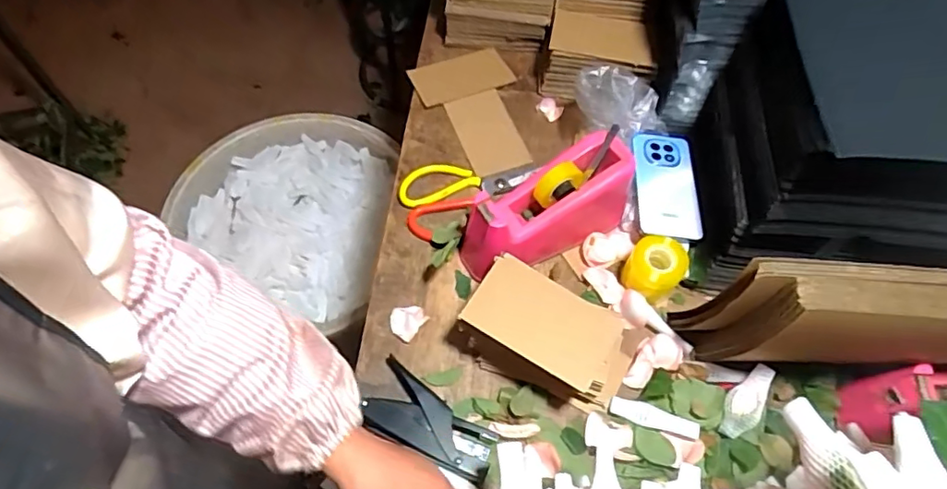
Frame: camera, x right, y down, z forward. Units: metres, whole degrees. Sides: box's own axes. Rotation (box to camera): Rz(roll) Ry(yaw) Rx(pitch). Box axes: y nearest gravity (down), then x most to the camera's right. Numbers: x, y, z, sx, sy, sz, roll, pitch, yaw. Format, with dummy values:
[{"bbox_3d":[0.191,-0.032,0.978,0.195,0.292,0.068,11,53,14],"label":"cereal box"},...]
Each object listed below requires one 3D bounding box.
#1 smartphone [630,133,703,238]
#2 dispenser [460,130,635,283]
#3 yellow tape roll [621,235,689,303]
[{"bbox_3d":[0.235,-0.074,0.699,0.074,0.014,0.148,4,53,6],"label":"smartphone"},{"bbox_3d":[0.083,-0.037,0.649,0.204,0.095,0.081,-29,67,-17],"label":"dispenser"},{"bbox_3d":[0.202,0.027,0.639,0.060,0.050,0.059,1,61,-2],"label":"yellow tape roll"}]

